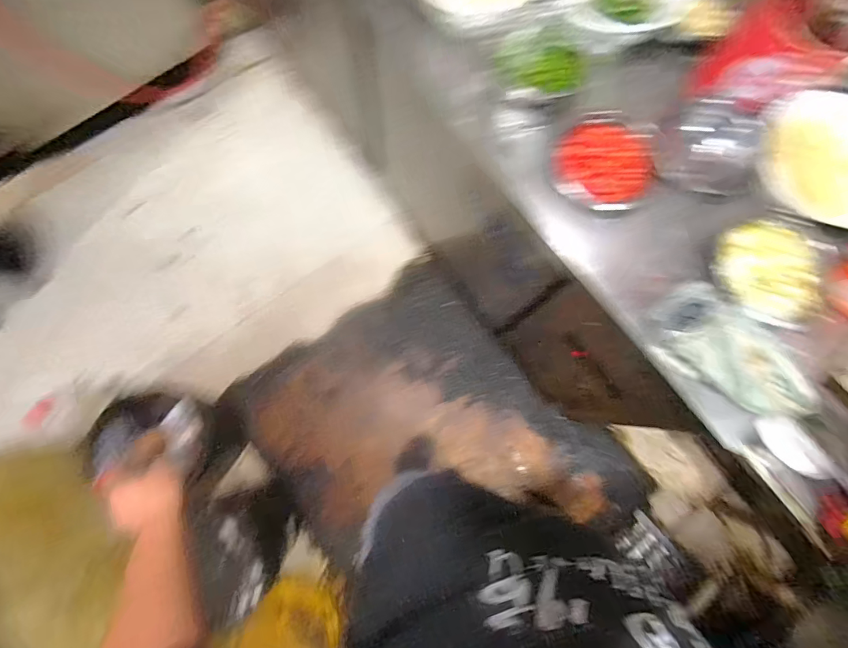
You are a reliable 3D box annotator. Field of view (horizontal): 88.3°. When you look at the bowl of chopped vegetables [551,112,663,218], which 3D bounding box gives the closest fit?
[{"bbox_3d":[0.286,-0.254,0.691,0.156,0.064,0.142,0,78,-1],"label":"bowl of chopped vegetables"}]

